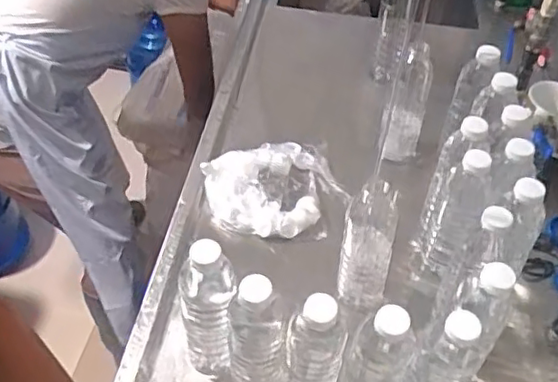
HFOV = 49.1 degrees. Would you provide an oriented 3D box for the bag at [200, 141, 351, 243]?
[{"bbox_3d":[-0.009,-0.003,0.911,0.201,0.051,0.173,-10,50,-11],"label":"bag"}]

